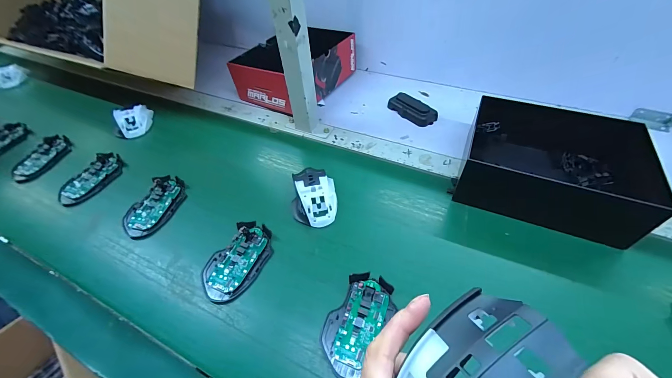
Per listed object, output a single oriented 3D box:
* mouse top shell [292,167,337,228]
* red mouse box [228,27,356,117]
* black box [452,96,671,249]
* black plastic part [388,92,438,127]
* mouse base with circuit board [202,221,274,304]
[{"bbox_3d":[-0.036,0.007,0.463,0.072,0.035,0.108,-8,50,-3],"label":"mouse top shell"},{"bbox_3d":[-0.091,-0.276,0.659,0.184,0.093,0.227,24,55,22],"label":"red mouse box"},{"bbox_3d":[0.316,-0.036,0.434,0.219,0.081,0.188,19,53,19],"label":"black box"},{"bbox_3d":[0.158,-0.166,0.599,0.045,0.025,0.098,-32,55,-22],"label":"black plastic part"},{"bbox_3d":[-0.136,0.098,0.404,0.073,0.017,0.114,24,55,22],"label":"mouse base with circuit board"}]

